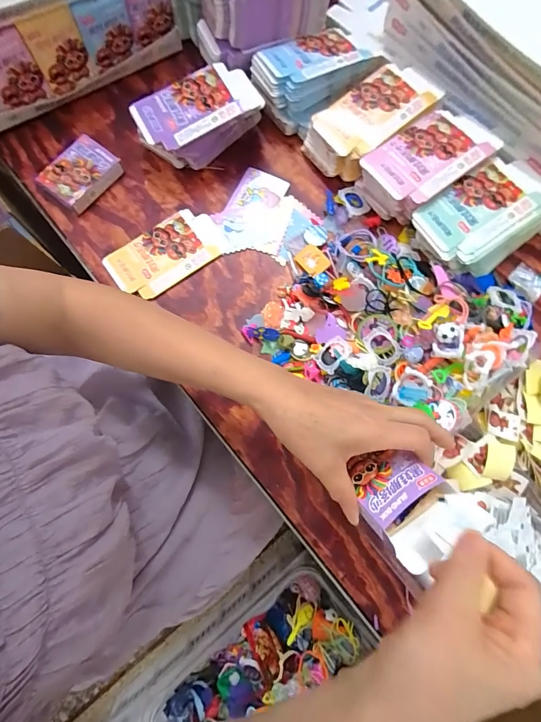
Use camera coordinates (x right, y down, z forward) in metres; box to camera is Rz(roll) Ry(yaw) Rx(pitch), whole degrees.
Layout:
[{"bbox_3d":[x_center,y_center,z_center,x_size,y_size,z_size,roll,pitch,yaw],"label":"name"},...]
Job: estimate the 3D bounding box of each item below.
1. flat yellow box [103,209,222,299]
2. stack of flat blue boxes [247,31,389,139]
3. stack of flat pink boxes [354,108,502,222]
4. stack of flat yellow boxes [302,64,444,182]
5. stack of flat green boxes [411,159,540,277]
[{"bbox_3d":[-0.137,-0.140,0.474,0.145,0.005,0.080,-34,77,-7],"label":"flat yellow box"},{"bbox_3d":[0.061,-0.388,0.496,0.162,0.055,0.104,-28,76,-6],"label":"stack of flat blue boxes"},{"bbox_3d":[0.195,-0.248,0.466,0.137,0.067,0.096,-36,77,-7],"label":"stack of flat pink boxes"},{"bbox_3d":[0.129,-0.318,0.488,0.154,0.072,0.100,-39,78,-8],"label":"stack of flat yellow boxes"},{"bbox_3d":[0.263,-0.173,0.454,0.152,0.059,0.105,-32,77,-7],"label":"stack of flat green boxes"}]

